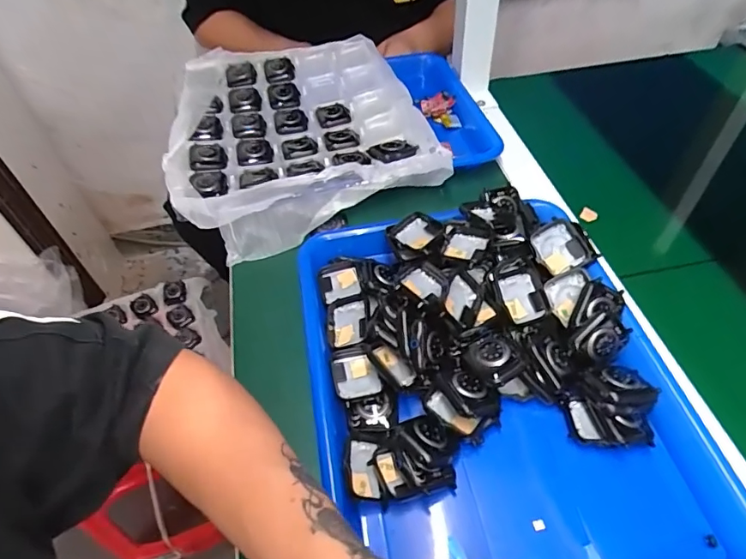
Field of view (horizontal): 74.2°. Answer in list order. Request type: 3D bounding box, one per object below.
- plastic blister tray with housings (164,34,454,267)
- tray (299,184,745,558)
[{"bbox_3d":[-0.098,-0.187,0.586,0.277,0.041,0.348,-17,51,-9],"label":"plastic blister tray with housings"},{"bbox_3d":[0.083,0.071,0.364,0.249,0.062,0.333,-13,51,-6],"label":"tray"}]

